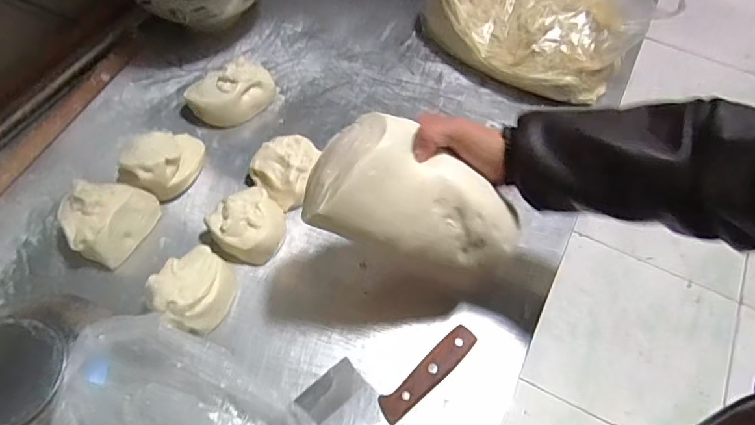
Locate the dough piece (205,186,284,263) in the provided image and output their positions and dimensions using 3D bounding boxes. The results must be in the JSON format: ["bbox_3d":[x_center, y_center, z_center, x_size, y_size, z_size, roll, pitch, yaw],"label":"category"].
[{"bbox_3d":[-0.150,0.015,0.602,0.085,0.045,0.078,1,60,-1],"label":"dough piece"}]

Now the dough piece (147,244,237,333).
[{"bbox_3d":[-0.201,0.082,0.558,0.078,0.052,0.089,21,61,10],"label":"dough piece"}]

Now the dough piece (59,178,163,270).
[{"bbox_3d":[-0.319,0.003,0.594,0.078,0.068,0.098,20,61,10],"label":"dough piece"}]

